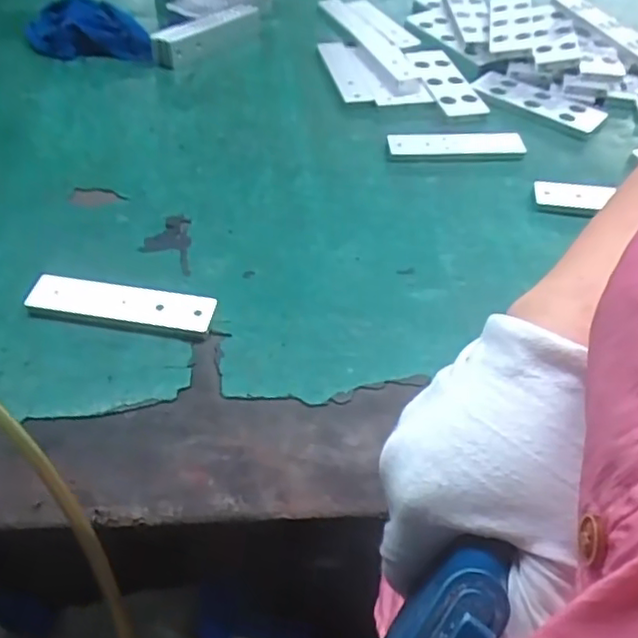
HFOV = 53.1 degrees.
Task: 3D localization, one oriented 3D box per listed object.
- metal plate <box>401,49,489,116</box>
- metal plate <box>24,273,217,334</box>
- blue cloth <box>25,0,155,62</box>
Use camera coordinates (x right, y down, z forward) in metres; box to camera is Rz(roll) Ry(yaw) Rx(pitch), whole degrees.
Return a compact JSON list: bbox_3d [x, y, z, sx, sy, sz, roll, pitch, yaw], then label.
[{"bbox_3d":[0.164,-0.317,0.843,0.055,0.010,0.162,-17,56,-7],"label":"metal plate"},{"bbox_3d":[-0.168,-0.013,0.545,0.154,0.012,0.040,9,48,4],"label":"metal plate"},{"bbox_3d":[-0.304,-0.390,0.853,0.163,0.055,0.074,-4,49,-7],"label":"blue cloth"}]

